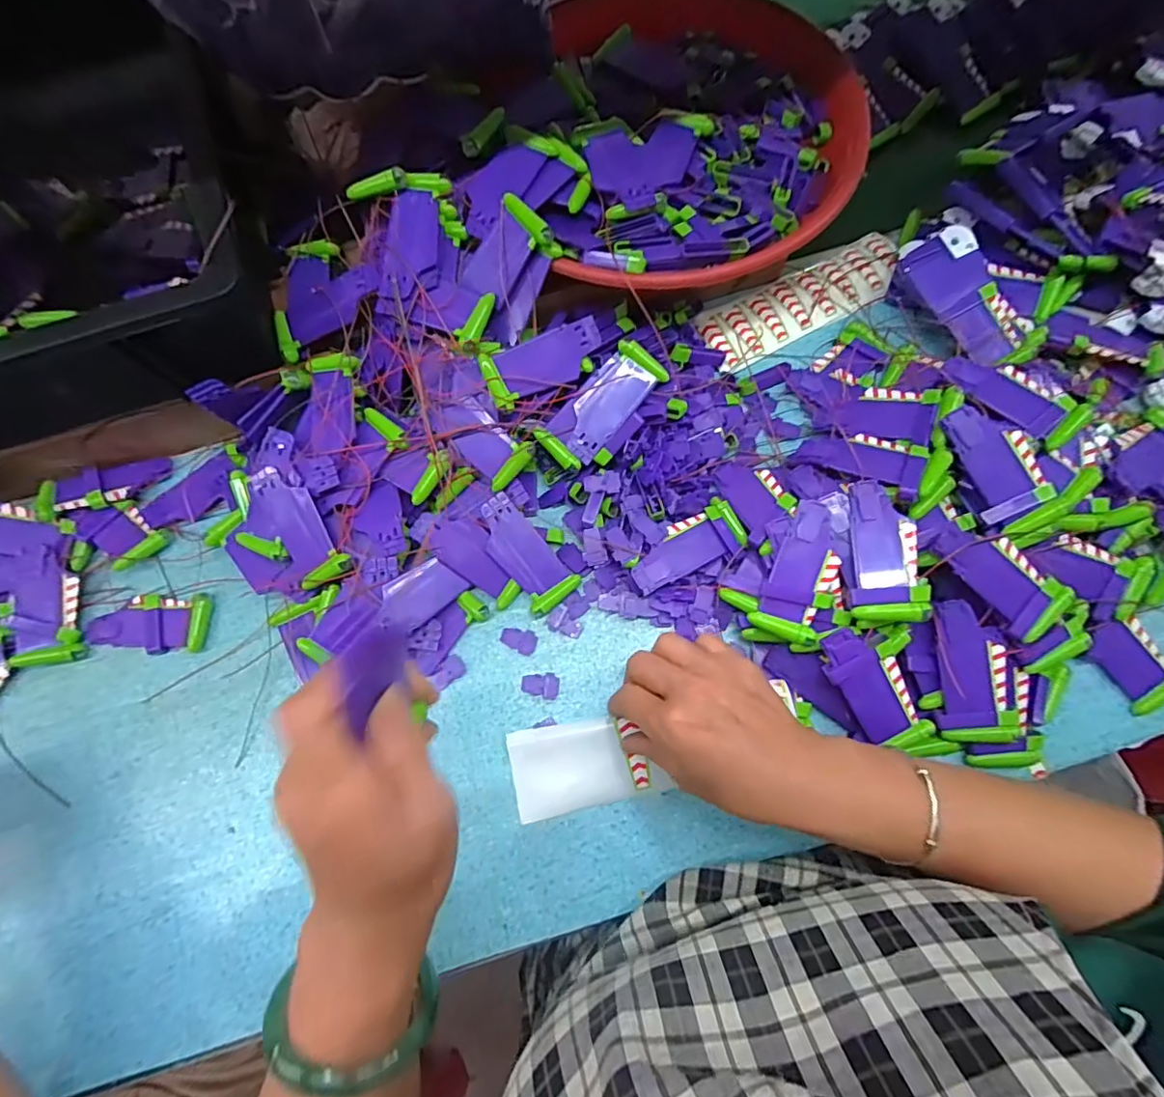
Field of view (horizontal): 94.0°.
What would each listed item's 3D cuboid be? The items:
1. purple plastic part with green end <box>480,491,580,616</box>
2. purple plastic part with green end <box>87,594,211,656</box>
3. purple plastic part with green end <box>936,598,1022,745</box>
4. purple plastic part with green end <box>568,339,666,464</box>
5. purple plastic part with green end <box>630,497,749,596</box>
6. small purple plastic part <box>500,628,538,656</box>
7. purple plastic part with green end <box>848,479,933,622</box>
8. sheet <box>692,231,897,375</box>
[{"bbox_3d":[-0.043,0.002,0.398,0.039,0.007,0.089,-35,90,-8],"label":"purple plastic part with green end"},{"bbox_3d":[-0.331,0.057,0.414,0.094,0.011,0.043,-1,74,2],"label":"purple plastic part with green end"},{"bbox_3d":[0.250,0.080,0.352,0.042,0.021,0.088,-9,74,-1],"label":"purple plastic part with green end"},{"bbox_3d":[0.020,-0.107,0.400,0.039,0.016,0.088,38,96,11],"label":"purple plastic part with green end"},{"bbox_3d":[0.075,0.002,0.396,0.088,0.020,0.039,-33,76,-7],"label":"purple plastic part with green end"},{"bbox_3d":[-0.046,0.068,0.397,0.027,0.004,0.017,9,75,4],"label":"small purple plastic part"},{"bbox_3d":[0.194,0.002,0.351,0.041,0.016,0.090,-5,74,20],"label":"purple plastic part with green end"},{"bbox_3d":[0.188,-0.214,0.464,0.184,0.009,0.071,-27,72,-5],"label":"sheet"}]

